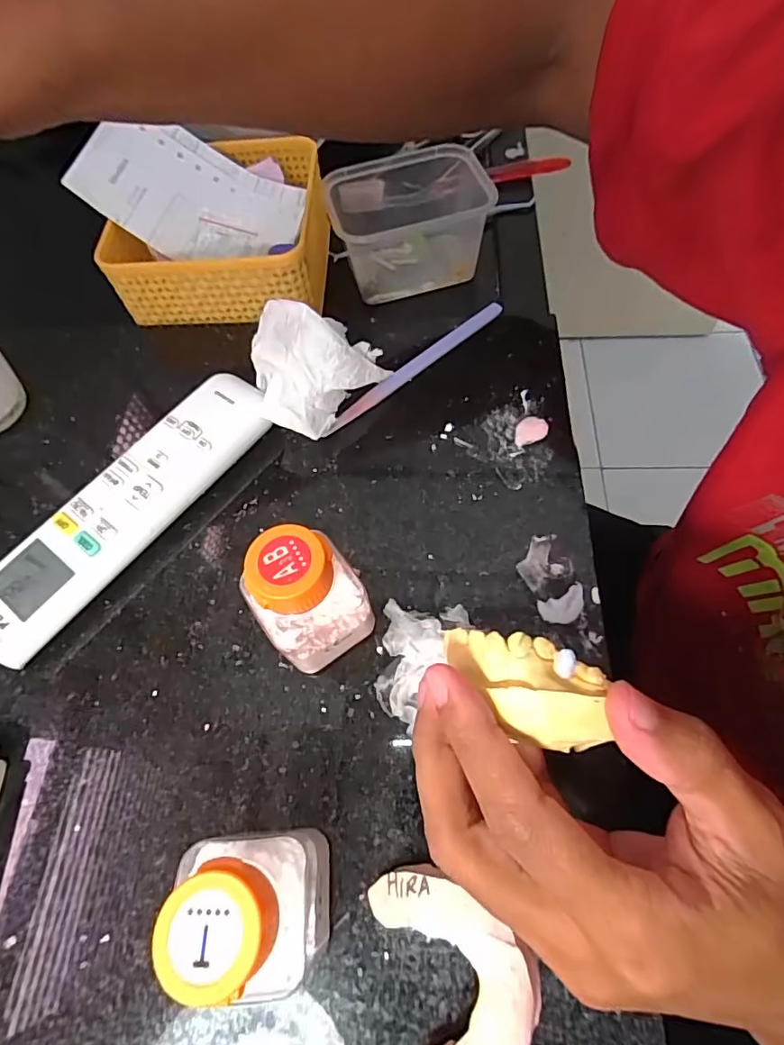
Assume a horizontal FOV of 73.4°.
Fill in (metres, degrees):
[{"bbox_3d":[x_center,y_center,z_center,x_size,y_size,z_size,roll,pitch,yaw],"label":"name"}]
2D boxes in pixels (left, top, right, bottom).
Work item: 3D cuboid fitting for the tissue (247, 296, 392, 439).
[{"bbox_3d":[-0.040,-0.076,0.280,0.065,0.056,0.052,1,62,5],"label":"tissue"}]

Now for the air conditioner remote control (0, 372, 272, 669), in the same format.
[{"bbox_3d":[-0.133,-0.008,0.272,0.048,0.024,0.173,36,70,21],"label":"air conditioner remote control"}]

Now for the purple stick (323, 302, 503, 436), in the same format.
[{"bbox_3d":[0.015,-0.094,0.315,0.135,0.006,0.012,-38,66,-15],"label":"purple stick"}]

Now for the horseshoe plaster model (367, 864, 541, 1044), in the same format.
[{"bbox_3d":[0.022,0.148,0.177,0.044,0.025,0.062,-19,62,-6],"label":"horseshoe plaster model"}]

